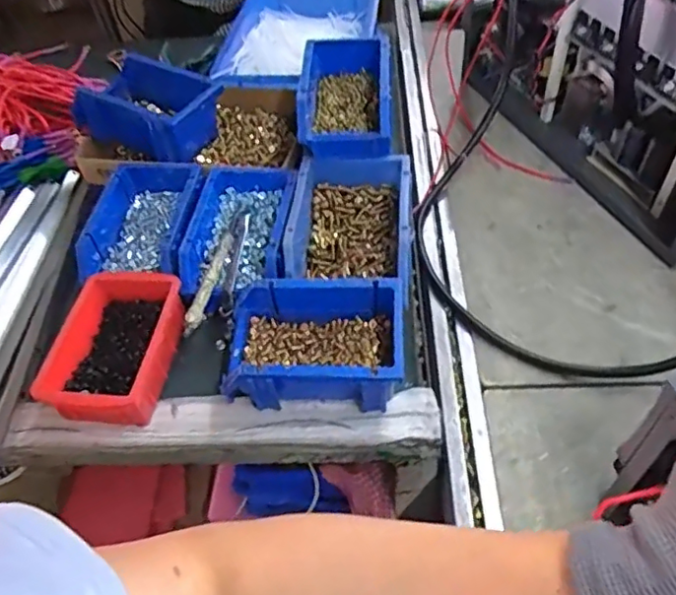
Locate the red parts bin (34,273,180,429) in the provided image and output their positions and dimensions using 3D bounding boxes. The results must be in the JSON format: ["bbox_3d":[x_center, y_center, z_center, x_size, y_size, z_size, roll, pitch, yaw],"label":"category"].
[{"bbox_3d":[-0.207,0.045,0.567,0.101,0.052,0.144,4,52,8],"label":"red parts bin"}]

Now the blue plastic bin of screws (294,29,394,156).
[{"bbox_3d":[0.010,-0.239,0.684,0.096,0.058,0.164,-1,51,5],"label":"blue plastic bin of screws"}]

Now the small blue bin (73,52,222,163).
[{"bbox_3d":[-0.231,-0.230,0.735,0.165,0.075,0.115,21,56,21],"label":"small blue bin"}]

